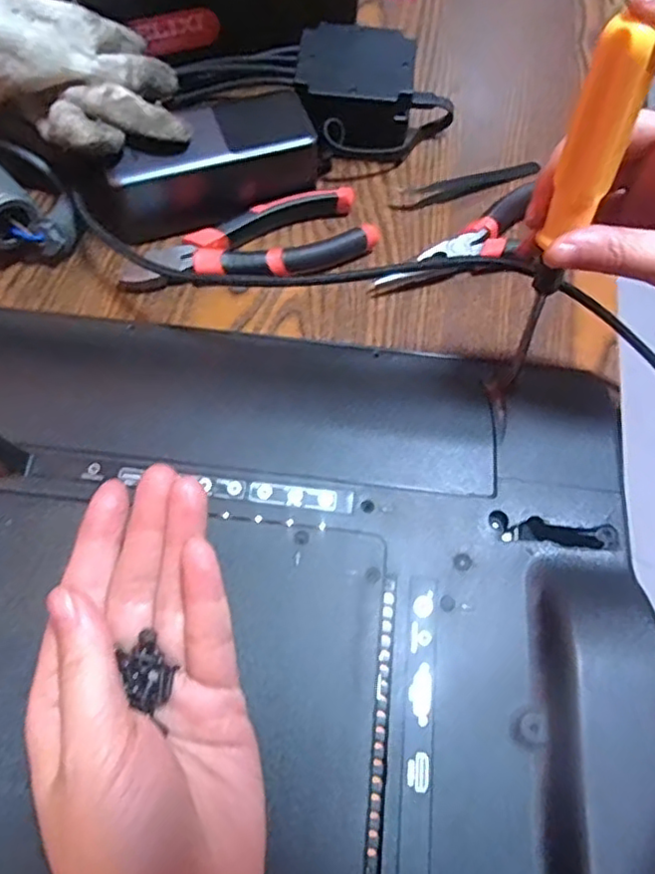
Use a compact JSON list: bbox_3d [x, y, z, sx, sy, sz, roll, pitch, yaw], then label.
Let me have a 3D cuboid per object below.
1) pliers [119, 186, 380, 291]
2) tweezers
[{"bbox_3d":[-0.050,-0.120,0.401,0.154,0.020,0.055,-19,66,-11],"label":"pliers"},{"bbox_3d":[0.097,-0.176,0.442,0.106,0.010,0.015,-13,65,-8],"label":"tweezers"}]

